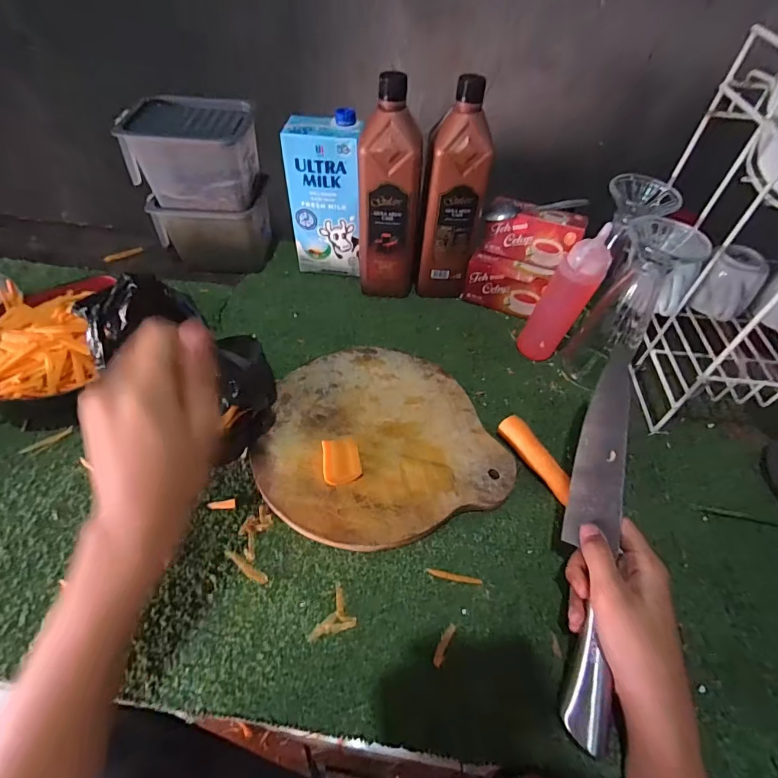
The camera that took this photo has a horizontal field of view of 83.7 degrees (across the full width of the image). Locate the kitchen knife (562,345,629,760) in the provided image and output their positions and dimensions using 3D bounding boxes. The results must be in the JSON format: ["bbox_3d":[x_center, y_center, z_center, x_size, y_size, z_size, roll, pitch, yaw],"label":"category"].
[{"bbox_3d":[0.171,0.113,0.364,0.043,0.023,0.307,-3,64,41],"label":"kitchen knife"}]

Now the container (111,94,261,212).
[{"bbox_3d":[-0.252,-0.305,0.565,0.154,0.097,0.104,1,51,-4],"label":"container"}]

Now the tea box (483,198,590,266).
[{"bbox_3d":[0.189,-0.206,0.568,0.117,0.061,0.050,18,52,10],"label":"tea box"}]

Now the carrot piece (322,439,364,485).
[{"bbox_3d":[-0.046,0.071,0.425,0.036,0.015,0.044,-7,52,-11],"label":"carrot piece"}]

